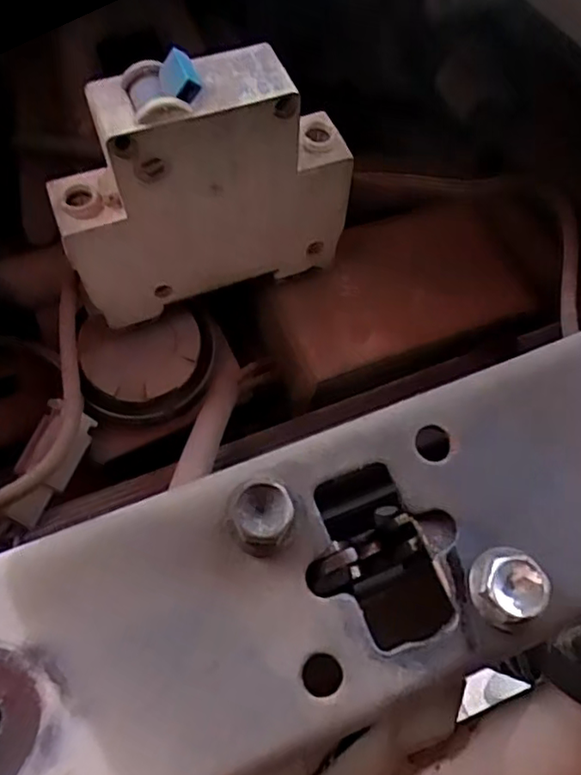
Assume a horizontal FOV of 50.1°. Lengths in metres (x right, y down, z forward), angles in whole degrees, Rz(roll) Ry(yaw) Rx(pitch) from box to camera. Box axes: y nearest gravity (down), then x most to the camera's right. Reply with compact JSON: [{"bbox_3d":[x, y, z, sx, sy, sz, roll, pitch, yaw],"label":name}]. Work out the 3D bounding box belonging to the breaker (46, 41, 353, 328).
[{"bbox_3d":[-0.022,-0.051,0.160,0.073,0.066,0.015,-19,62,-11],"label":"breaker"}]

